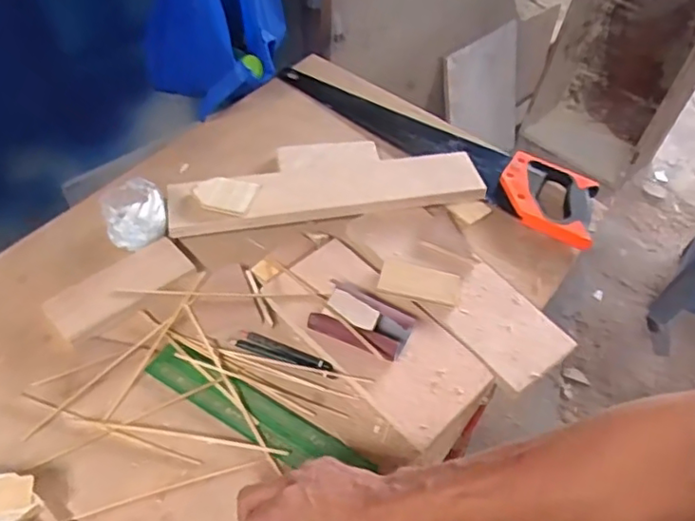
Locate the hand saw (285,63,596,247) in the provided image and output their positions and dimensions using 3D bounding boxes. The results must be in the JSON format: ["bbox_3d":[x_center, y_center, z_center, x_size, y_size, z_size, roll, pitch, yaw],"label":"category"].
[{"bbox_3d":[0.126,-0.178,0.886,0.507,0.032,0.118,32,54,21],"label":"hand saw"}]

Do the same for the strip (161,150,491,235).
[{"bbox_3d":[-0.024,-0.093,0.779,0.392,0.017,0.101,-8,47,-12],"label":"strip"}]

